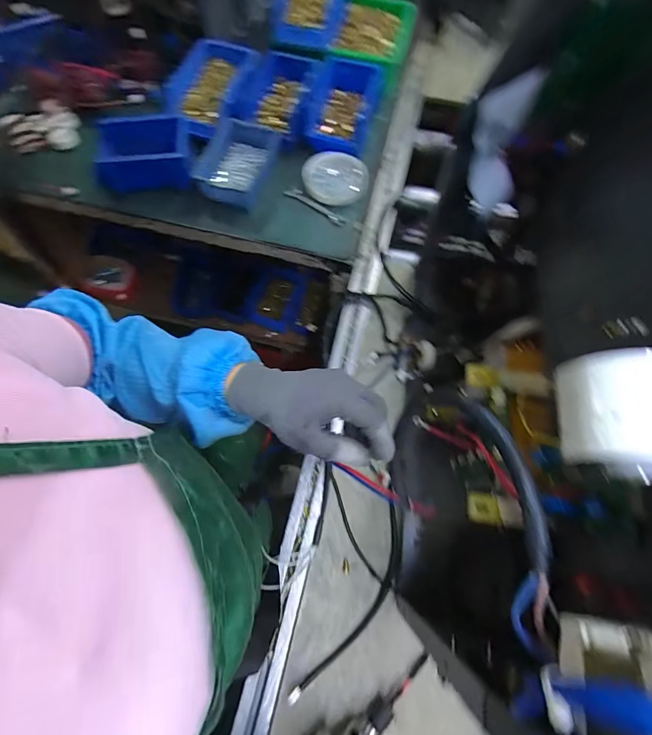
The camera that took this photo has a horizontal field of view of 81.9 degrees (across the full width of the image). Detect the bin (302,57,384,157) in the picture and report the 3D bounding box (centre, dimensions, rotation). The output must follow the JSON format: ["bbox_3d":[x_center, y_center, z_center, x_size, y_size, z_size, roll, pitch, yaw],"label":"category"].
[{"bbox_3d":[0.035,-0.494,0.706,0.117,0.054,0.181,13,71,5],"label":"bin"}]

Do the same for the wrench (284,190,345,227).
[{"bbox_3d":[-0.018,-0.288,0.670,0.126,0.012,0.022,34,74,14],"label":"wrench"}]

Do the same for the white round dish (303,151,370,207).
[{"bbox_3d":[0.018,-0.347,0.686,0.114,0.030,0.095,8,70,4],"label":"white round dish"}]

